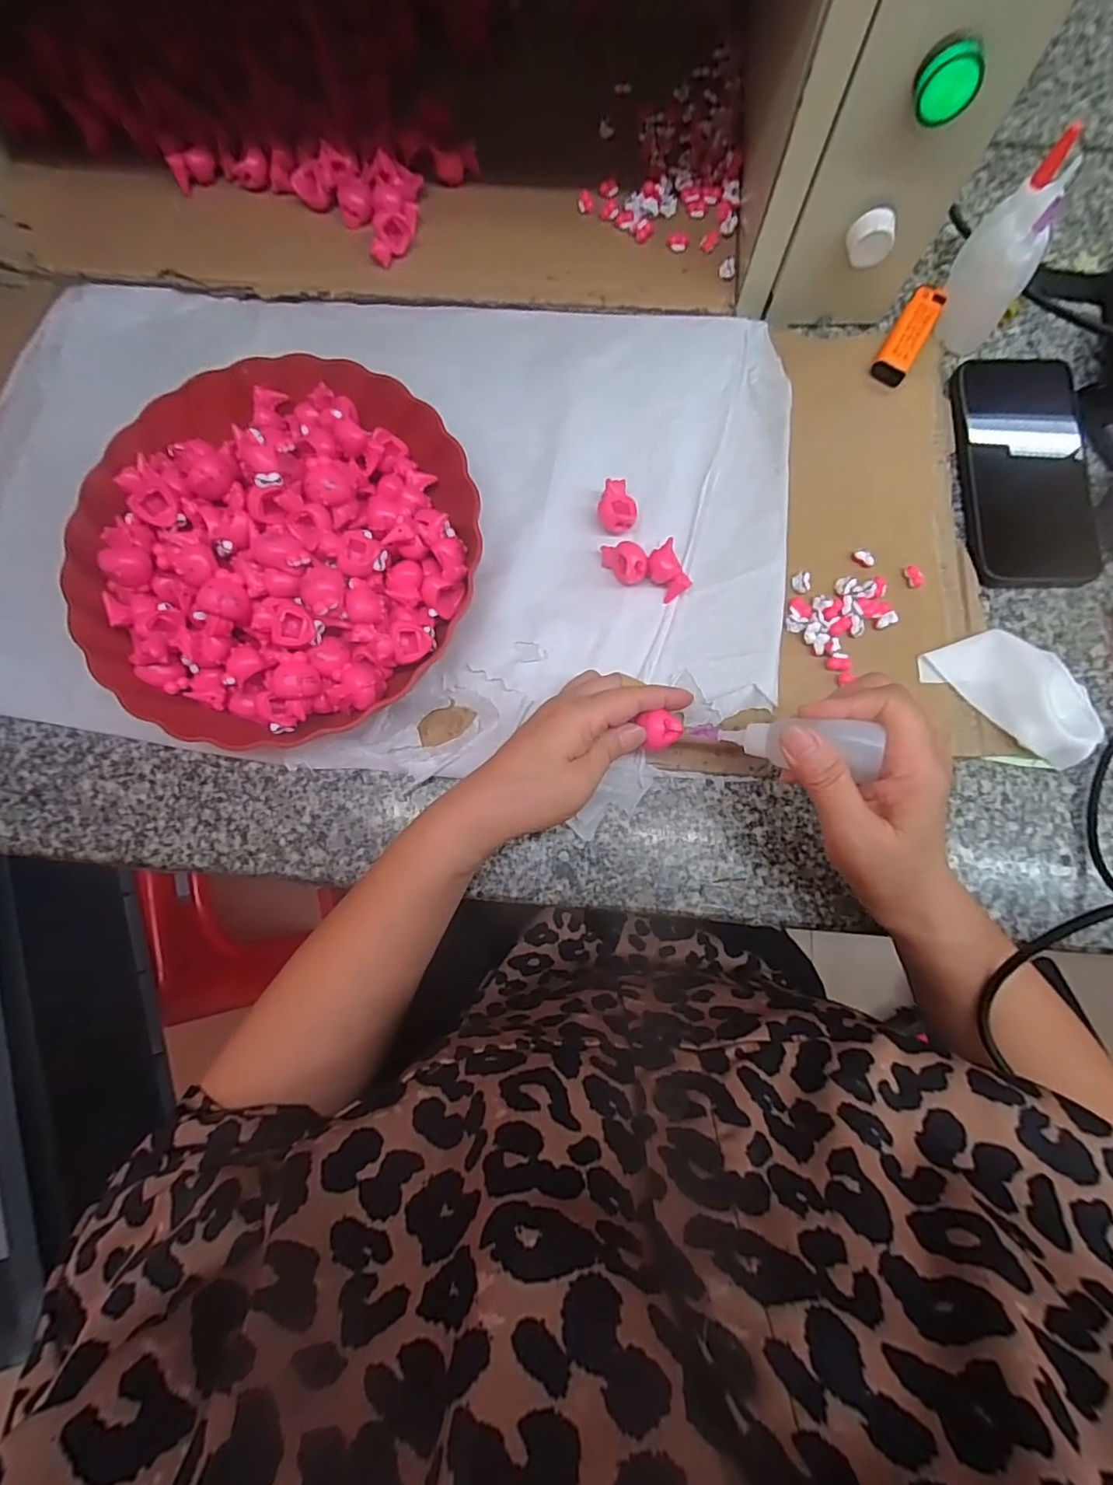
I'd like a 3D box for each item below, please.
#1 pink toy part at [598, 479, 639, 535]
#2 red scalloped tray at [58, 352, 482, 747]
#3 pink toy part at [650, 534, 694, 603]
[{"bbox_3d":[0.041,-0.152,0.373,0.025,0.016,0.034,8,84,2],"label":"pink toy part"},{"bbox_3d":[-0.170,-0.121,0.349,0.240,0.060,0.234,-31,84,-3],"label":"red scalloped tray"},{"bbox_3d":[0.070,-0.107,0.357,0.020,0.023,0.029,-29,84,-3],"label":"pink toy part"}]

